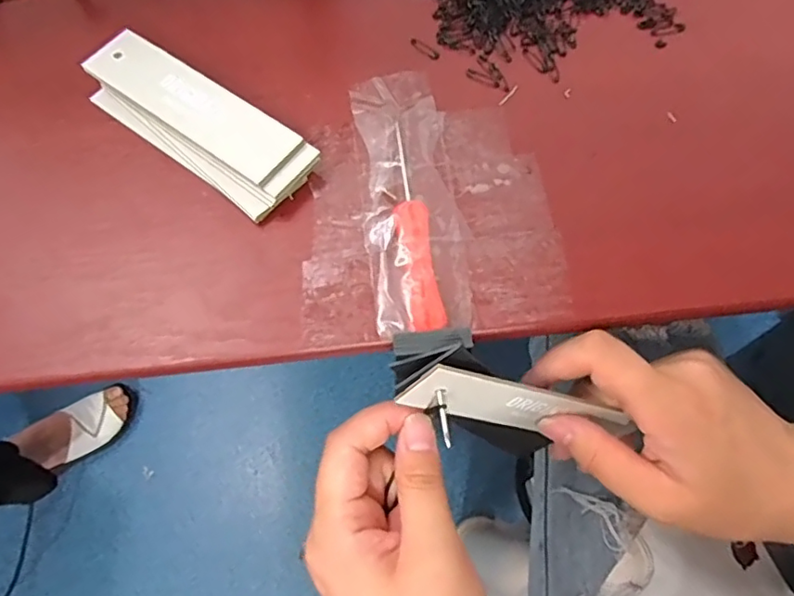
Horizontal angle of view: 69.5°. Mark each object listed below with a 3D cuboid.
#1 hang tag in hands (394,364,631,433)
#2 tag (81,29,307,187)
[{"bbox_3d":[0.053,0.047,0.247,0.105,0.033,0.004,16,48,-26],"label":"hang tag in hands"},{"bbox_3d":[-0.102,-0.096,0.282,0.124,0.004,0.033,34,71,17],"label":"tag"}]

